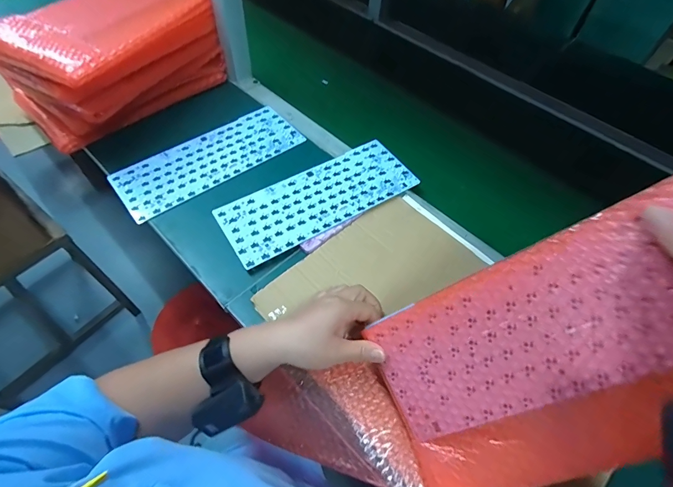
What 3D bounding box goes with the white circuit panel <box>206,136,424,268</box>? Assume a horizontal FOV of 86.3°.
[{"bbox_3d":[-0.023,-0.073,0.563,0.307,0.004,0.118,-29,62,-20],"label":"white circuit panel"}]

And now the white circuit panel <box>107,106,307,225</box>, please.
[{"bbox_3d":[-0.211,-0.146,0.613,0.308,0.006,0.113,-34,67,-24],"label":"white circuit panel"}]

